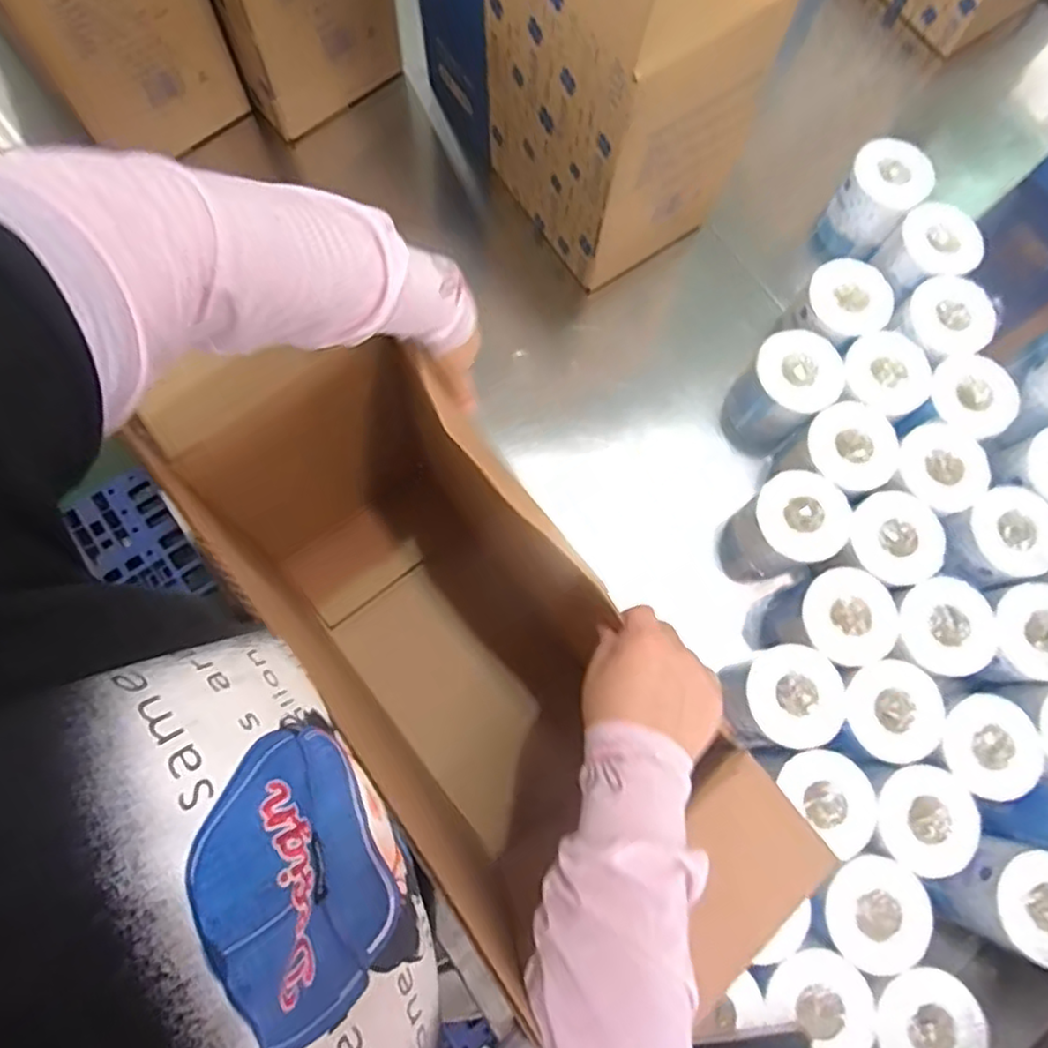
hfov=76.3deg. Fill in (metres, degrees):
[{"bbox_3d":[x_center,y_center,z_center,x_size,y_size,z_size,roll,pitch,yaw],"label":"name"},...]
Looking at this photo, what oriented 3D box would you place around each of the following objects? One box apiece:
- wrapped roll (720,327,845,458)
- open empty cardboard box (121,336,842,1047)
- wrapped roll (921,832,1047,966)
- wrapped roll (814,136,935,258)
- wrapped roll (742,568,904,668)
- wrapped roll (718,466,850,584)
[{"bbox_3d":[0.313,-0.160,0.819,0.101,0.130,0.110,44,78,7],"label":"wrapped roll"},{"bbox_3d":[-0.056,0.098,0.597,0.277,0.332,0.524,-29,78,-8],"label":"open empty cardboard box"},{"bbox_3d":[0.493,0.376,0.682,0.094,0.118,0.095,1,77,-3],"label":"wrapped roll"},{"bbox_3d":[0.455,-0.419,0.886,0.091,0.128,0.098,1,77,-3],"label":"wrapped roll"},{"bbox_3d":[0.329,0.107,0.743,0.112,0.121,0.100,20,76,2],"label":"wrapped roll"},{"bbox_3d":[0.293,0.009,0.773,0.101,0.134,0.095,1,77,-3],"label":"wrapped roll"}]

